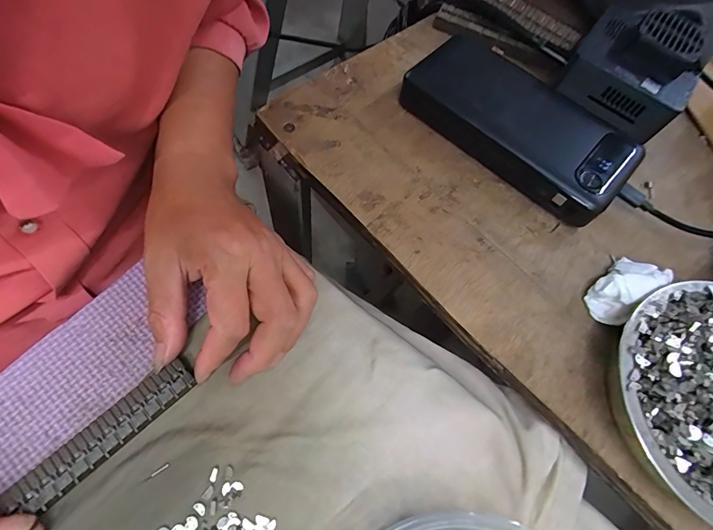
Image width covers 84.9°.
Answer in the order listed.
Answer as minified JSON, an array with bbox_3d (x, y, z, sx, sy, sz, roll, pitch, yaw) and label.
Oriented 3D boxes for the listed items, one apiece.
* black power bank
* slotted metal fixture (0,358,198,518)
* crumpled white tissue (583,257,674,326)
[{"bbox_3d":[0.106,-0.103,0.264,0.080,0.025,0.164,-41,76,-20],"label":"black power bank"},{"bbox_3d":[-0.128,0.087,0.195,0.097,0.004,0.021,-39,72,-19],"label":"slotted metal fixture"},{"bbox_3d":[0.152,0.013,0.222,0.041,0.022,0.024,-37,74,-19],"label":"crumpled white tissue"}]

